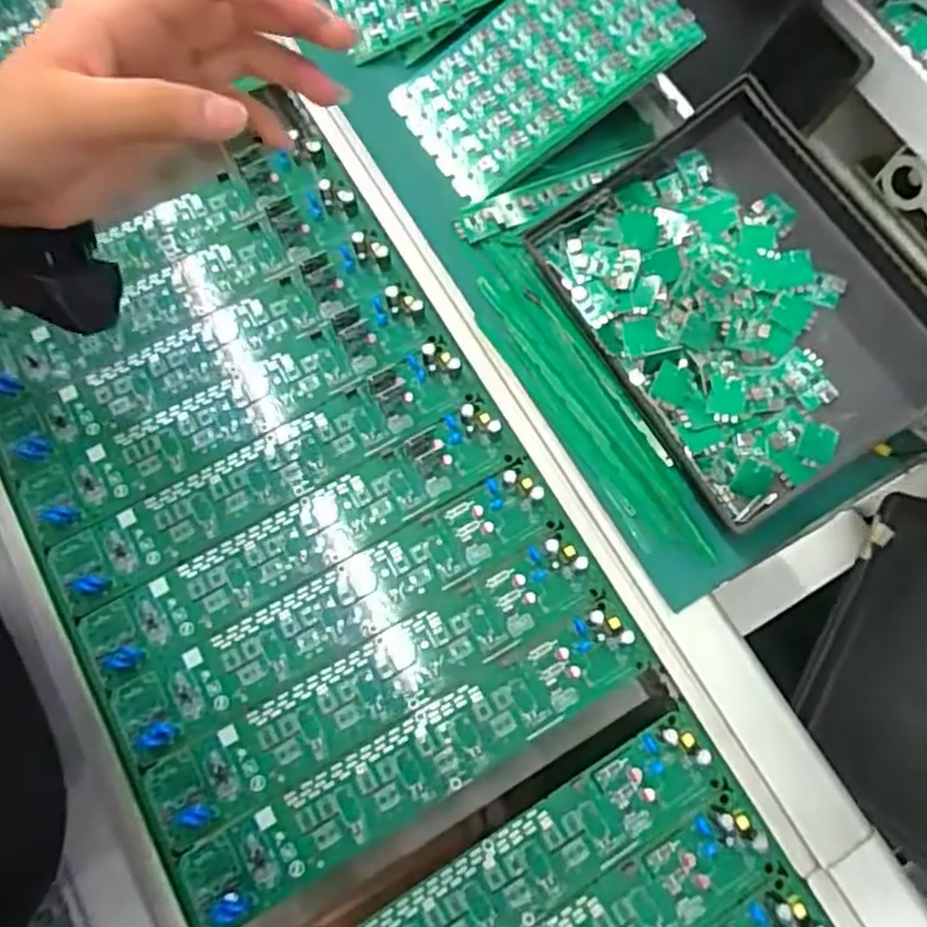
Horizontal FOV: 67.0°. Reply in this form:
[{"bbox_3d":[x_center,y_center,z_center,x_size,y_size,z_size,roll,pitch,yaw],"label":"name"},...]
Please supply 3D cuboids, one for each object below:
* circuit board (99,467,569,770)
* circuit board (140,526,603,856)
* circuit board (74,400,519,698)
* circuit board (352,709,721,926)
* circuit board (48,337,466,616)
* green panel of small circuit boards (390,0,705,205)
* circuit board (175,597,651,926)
[{"bbox_3d":[-0.072,0.087,0.414,0.273,0.017,0.050,-29,75,-10],"label":"circuit board"},{"bbox_3d":[-0.048,0.123,0.403,0.271,0.018,0.049,-29,75,-10],"label":"circuit board"},{"bbox_3d":[-0.098,0.044,0.427,0.273,0.018,0.049,-30,75,-10],"label":"circuit board"},{"bbox_3d":[0.015,0.225,0.366,0.269,0.017,0.047,-30,75,-10],"label":"circuit board"},{"bbox_3d":[-0.123,0.006,0.438,0.268,0.017,0.048,-30,75,-10],"label":"circuit board"},{"bbox_3d":[0.054,-0.271,0.486,0.191,0.011,0.115,-32,77,10],"label":"green panel of small circuit boards"},{"bbox_3d":[-0.024,0.163,0.387,0.269,0.013,0.052,-28,75,-10],"label":"circuit board"}]

